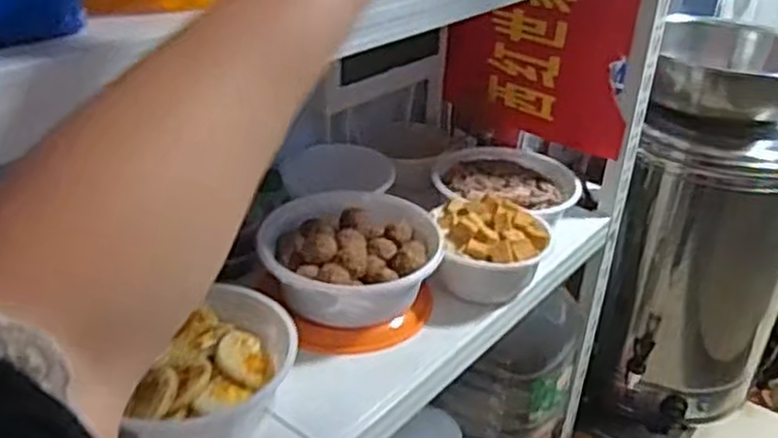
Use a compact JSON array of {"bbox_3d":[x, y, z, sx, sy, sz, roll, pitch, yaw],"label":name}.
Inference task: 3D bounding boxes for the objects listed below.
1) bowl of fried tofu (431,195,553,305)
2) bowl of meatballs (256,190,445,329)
[{"bbox_3d":[0.145,0.041,1.052,0.153,0.086,0.162,2,30,-1],"label":"bowl of fried tofu"},{"bbox_3d":[-0.058,0.046,1.012,0.241,0.089,0.202,22,35,29],"label":"bowl of meatballs"}]

